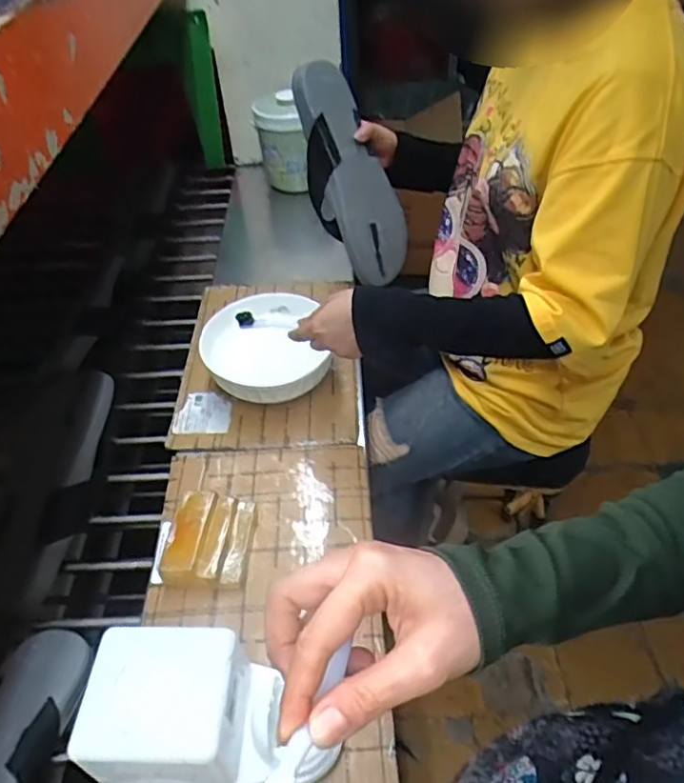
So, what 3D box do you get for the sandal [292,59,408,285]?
[{"bbox_3d":[0.008,-0.300,0.854,0.089,0.286,0.123,-26,12,-21],"label":"sandal"}]

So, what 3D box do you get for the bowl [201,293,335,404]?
[{"bbox_3d":[-0.094,-0.051,0.814,0.167,0.084,0.176,-23,48,-18],"label":"bowl"}]

